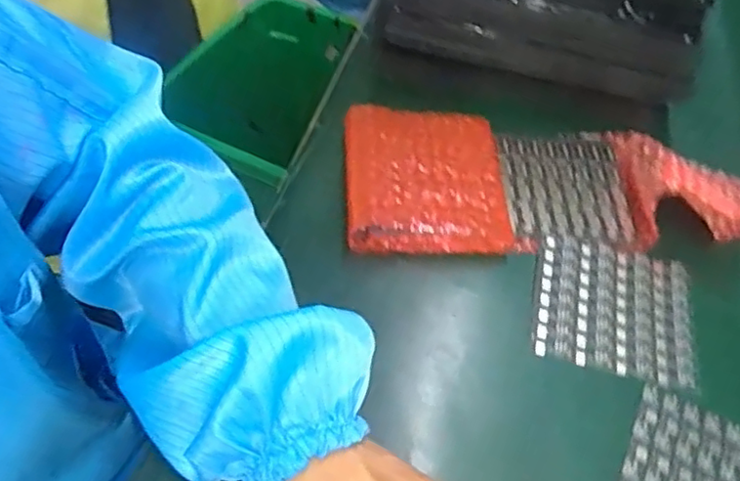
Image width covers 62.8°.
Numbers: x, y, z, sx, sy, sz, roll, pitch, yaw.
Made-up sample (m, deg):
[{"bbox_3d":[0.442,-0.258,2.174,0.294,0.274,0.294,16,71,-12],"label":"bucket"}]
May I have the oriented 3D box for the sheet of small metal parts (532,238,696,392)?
[{"bbox_3d":[0.161,0.045,0.402,0.100,0.004,0.094,13,53,6],"label":"sheet of small metal parts"}]

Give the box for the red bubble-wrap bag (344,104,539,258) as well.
[{"bbox_3d":[0.045,-0.045,0.446,0.123,0.025,0.122,0,53,-4],"label":"red bubble-wrap bag"}]

